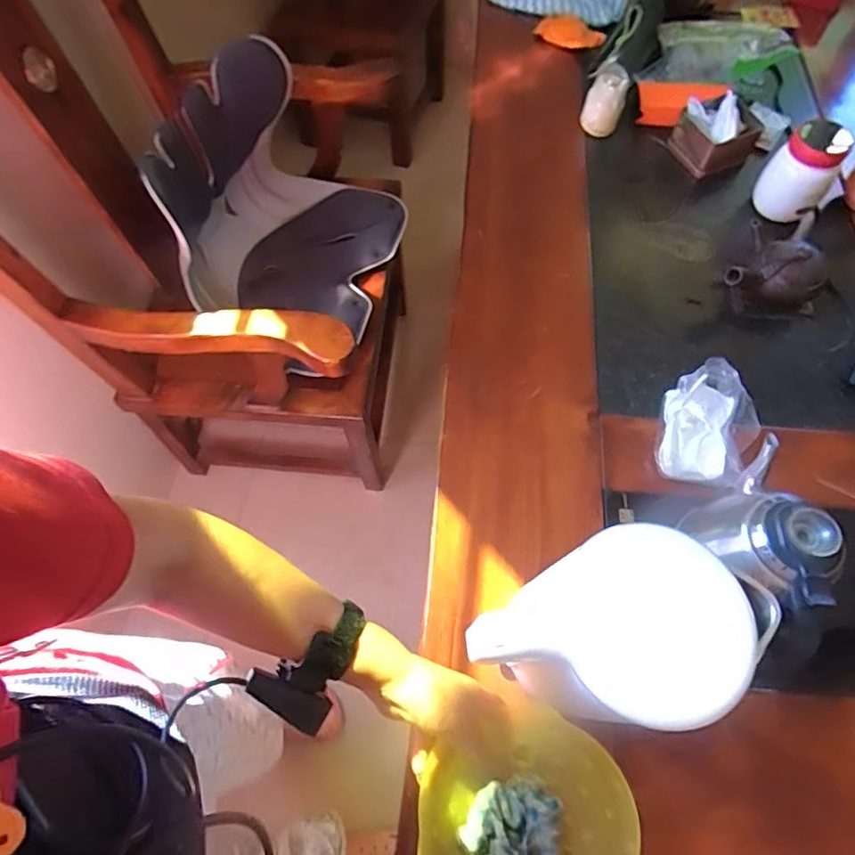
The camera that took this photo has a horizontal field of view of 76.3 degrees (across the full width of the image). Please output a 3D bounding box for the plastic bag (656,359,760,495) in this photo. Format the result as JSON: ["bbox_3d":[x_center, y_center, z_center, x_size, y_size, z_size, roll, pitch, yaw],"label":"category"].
[{"bbox_3d":[0.336,0.000,0.653,0.104,0.060,0.148,29,69,14],"label":"plastic bag"}]

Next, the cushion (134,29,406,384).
[{"bbox_3d":[-0.261,-0.387,1.001,0.366,0.373,0.449,9,65,6],"label":"cushion"}]

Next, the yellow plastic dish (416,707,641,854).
[{"bbox_3d":[0.087,0.347,0.477,0.180,0.046,0.170,0,65,1],"label":"yellow plastic dish"}]

